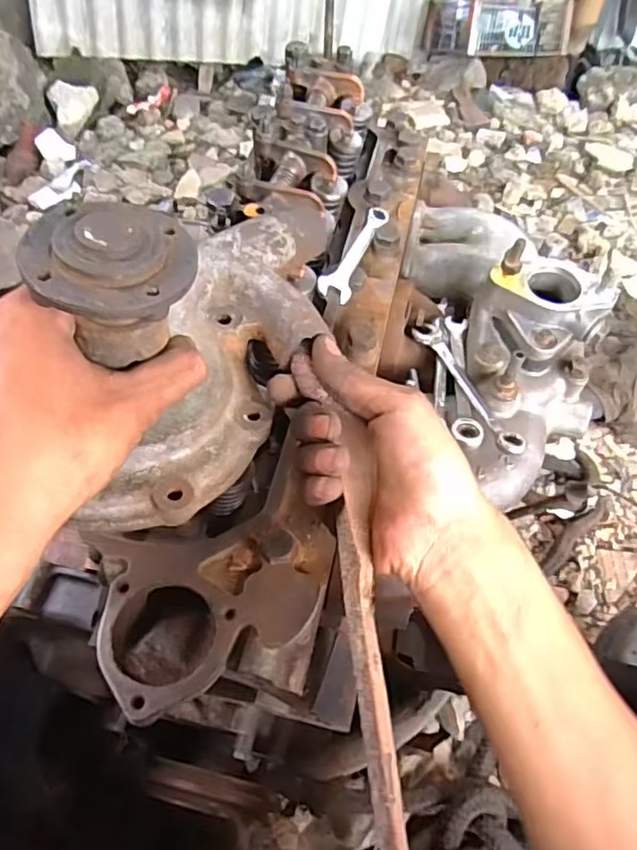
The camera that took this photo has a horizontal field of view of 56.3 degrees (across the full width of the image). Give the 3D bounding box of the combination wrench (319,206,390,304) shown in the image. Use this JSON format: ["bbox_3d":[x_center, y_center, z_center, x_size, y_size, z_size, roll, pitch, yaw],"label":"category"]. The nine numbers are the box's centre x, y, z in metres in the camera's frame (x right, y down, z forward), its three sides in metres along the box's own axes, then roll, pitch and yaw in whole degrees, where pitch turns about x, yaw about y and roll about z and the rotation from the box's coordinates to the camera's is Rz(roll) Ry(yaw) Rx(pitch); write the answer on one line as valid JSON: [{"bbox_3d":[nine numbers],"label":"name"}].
[{"bbox_3d":[0.030,-0.139,0.470,0.025,0.006,0.134,25,49,-1],"label":"combination wrench"}]

